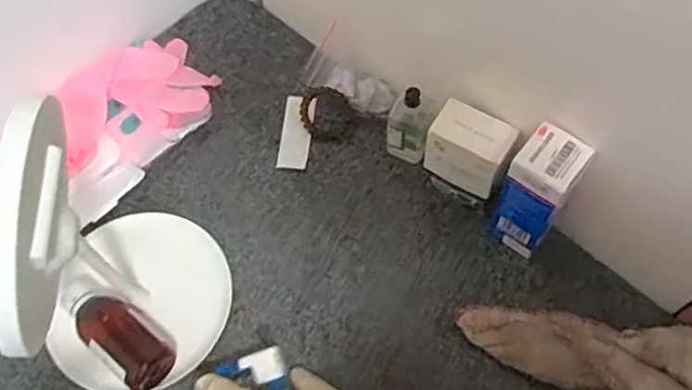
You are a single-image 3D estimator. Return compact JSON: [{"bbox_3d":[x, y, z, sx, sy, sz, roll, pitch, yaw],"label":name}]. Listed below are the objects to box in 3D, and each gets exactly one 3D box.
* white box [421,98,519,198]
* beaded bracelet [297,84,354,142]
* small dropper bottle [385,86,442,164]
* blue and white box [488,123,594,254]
[{"bbox_3d":[0.109,-0.041,0.582,0.067,0.062,0.045,24,67,15],"label":"white box"},{"bbox_3d":[-0.022,-0.085,0.679,0.060,0.019,0.049,34,77,9],"label":"beaded bracelet"},{"bbox_3d":[0.064,-0.071,0.632,0.039,0.090,0.040,23,66,14],"label":"small dropper bottle"},{"bbox_3d":[0.160,0.002,0.561,0.049,0.135,0.052,31,69,18],"label":"blue and white box"}]

